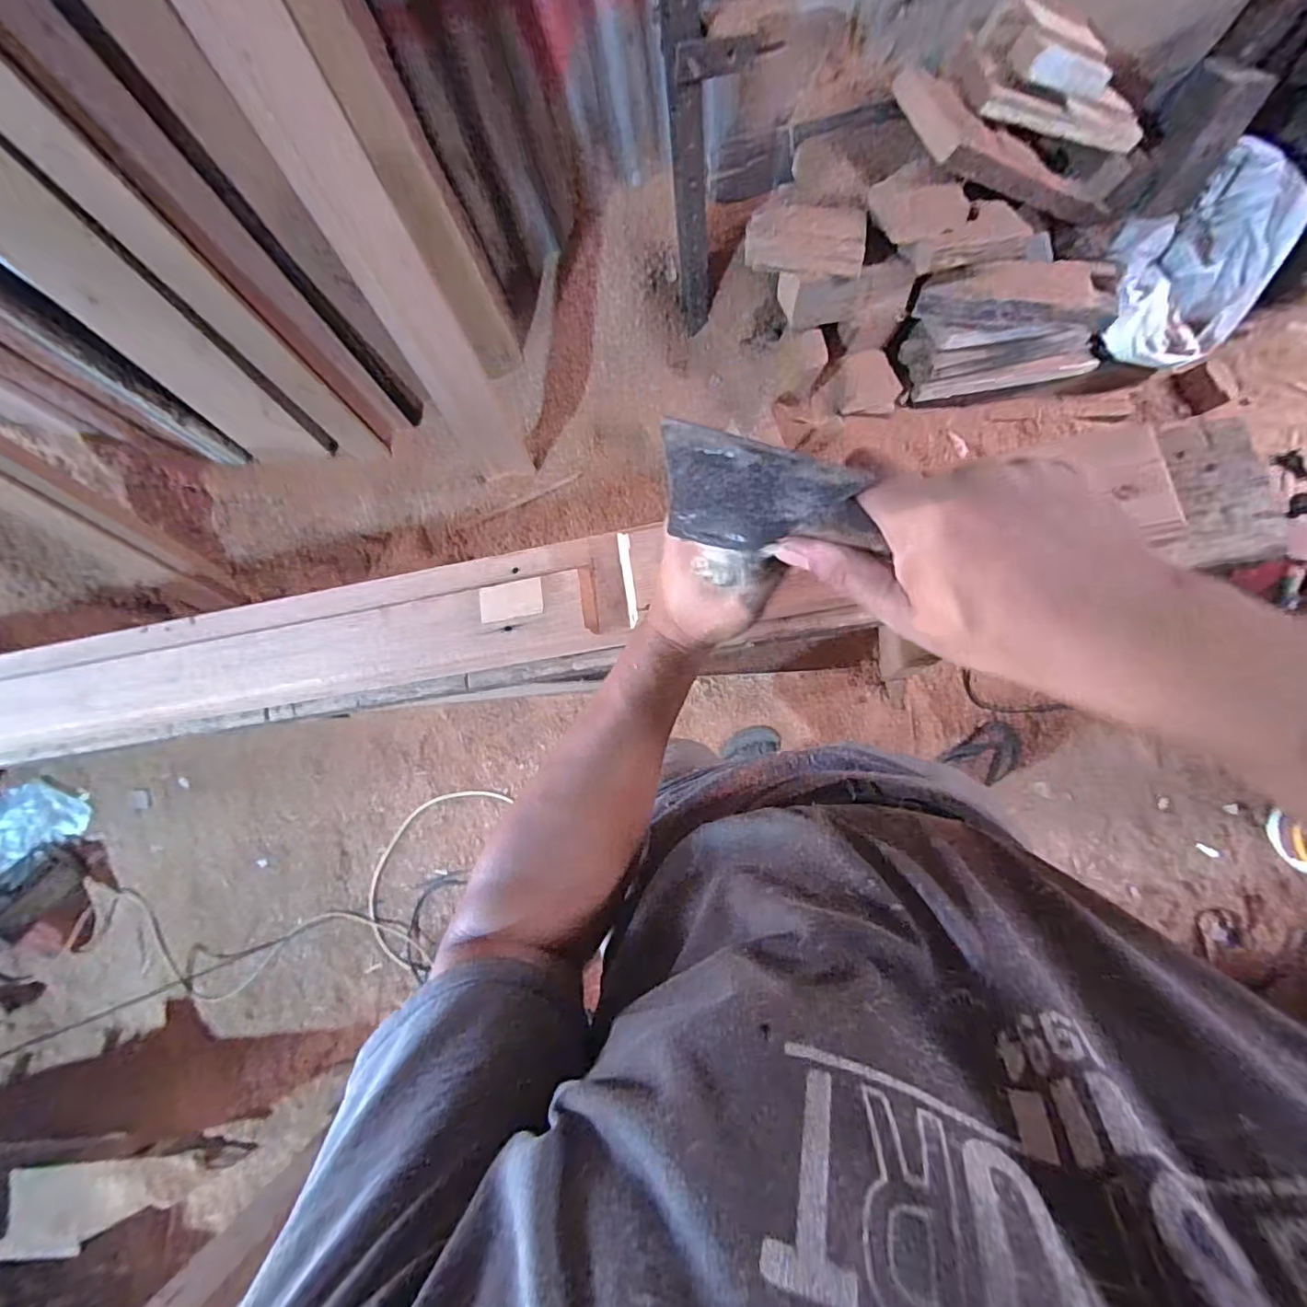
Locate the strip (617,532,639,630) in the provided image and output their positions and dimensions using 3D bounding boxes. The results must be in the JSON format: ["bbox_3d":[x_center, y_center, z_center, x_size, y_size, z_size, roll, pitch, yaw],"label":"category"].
[{"bbox_3d":[-0.023,-0.068,0.526,0.011,0.008,0.087,-7,82,5],"label":"strip"}]

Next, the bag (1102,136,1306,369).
[{"bbox_3d":[1.062,-0.756,1.132,0.286,0.240,0.273,-27,81,2],"label":"bag"}]

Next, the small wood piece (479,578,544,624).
[{"bbox_3d":[-0.134,-0.049,0.535,0.061,0.008,0.036,-6,82,5],"label":"small wood piece"}]

